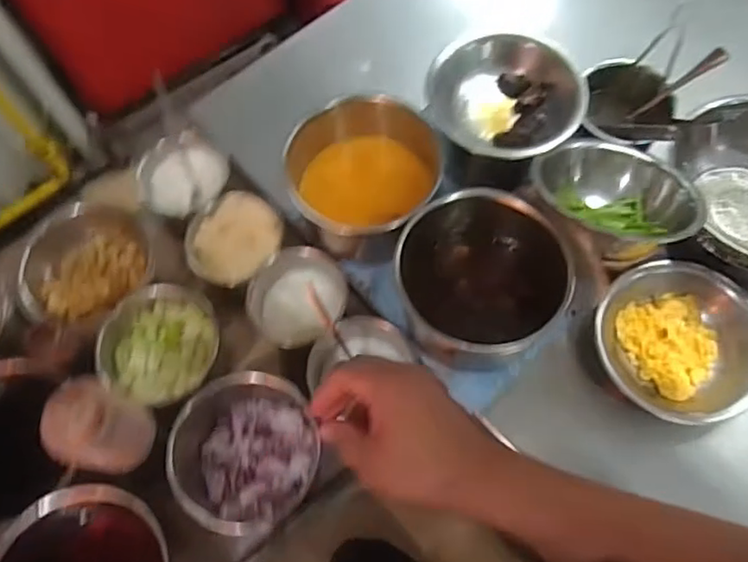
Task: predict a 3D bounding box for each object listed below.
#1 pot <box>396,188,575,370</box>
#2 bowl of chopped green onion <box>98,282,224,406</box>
[{"bbox_3d":[0.113,0.003,0.654,0.160,0.139,0.163,-1,66,2],"label":"pot"},{"bbox_3d":[-0.250,0.086,0.745,0.133,0.095,0.142,31,71,14],"label":"bowl of chopped green onion"}]

